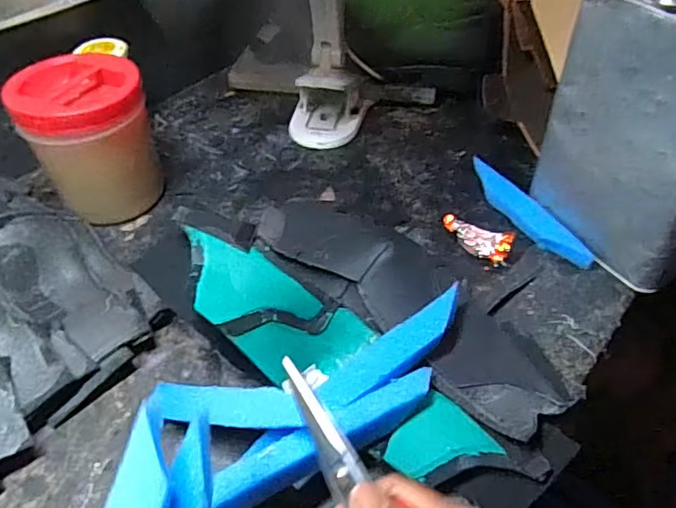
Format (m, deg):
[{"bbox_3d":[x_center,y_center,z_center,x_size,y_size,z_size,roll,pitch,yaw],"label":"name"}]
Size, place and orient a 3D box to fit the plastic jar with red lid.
[{"bbox_3d":[-0.249,-0.113,0.577,0.115,0.140,0.116,-1,46,1],"label":"plastic jar with red lid"}]

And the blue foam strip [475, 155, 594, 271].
[{"bbox_3d":[0.189,-0.044,0.570,0.032,0.016,0.169,-21,49,-17],"label":"blue foam strip"}]

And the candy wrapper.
[{"bbox_3d":[0.134,-0.014,0.546,0.071,0.028,0.024,27,53,25],"label":"candy wrapper"}]

